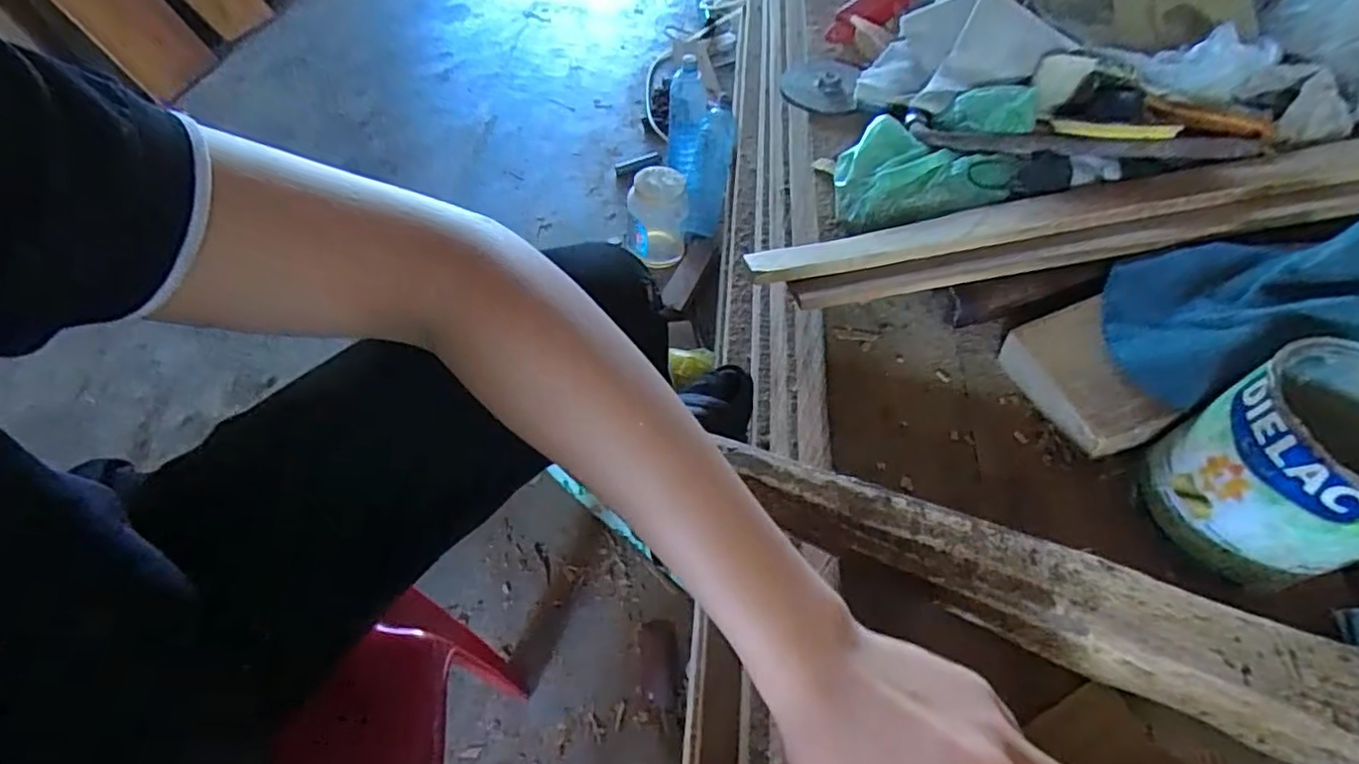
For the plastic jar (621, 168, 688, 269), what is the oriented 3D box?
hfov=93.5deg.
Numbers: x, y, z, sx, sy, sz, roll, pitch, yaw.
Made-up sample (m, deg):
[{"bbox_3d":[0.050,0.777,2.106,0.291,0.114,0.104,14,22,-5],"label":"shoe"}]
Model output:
[{"bbox_3d":[-0.050,-0.354,1.329,0.122,0.169,0.125,2,54,-3],"label":"plastic jar"}]

